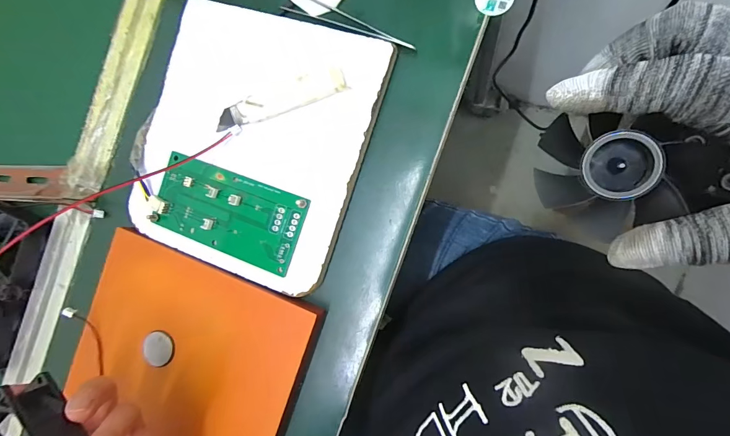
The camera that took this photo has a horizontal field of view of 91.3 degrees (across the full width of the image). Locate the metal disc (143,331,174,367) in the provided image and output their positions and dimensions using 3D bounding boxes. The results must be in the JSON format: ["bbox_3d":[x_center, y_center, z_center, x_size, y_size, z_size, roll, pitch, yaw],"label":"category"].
[{"bbox_3d":[-0.173,0.109,0.296,0.025,0.006,0.024,-1,88,14],"label":"metal disc"}]

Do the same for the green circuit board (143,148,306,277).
[{"bbox_3d":[-0.115,-0.005,0.293,0.131,0.009,0.064,20,93,12],"label":"green circuit board"}]

